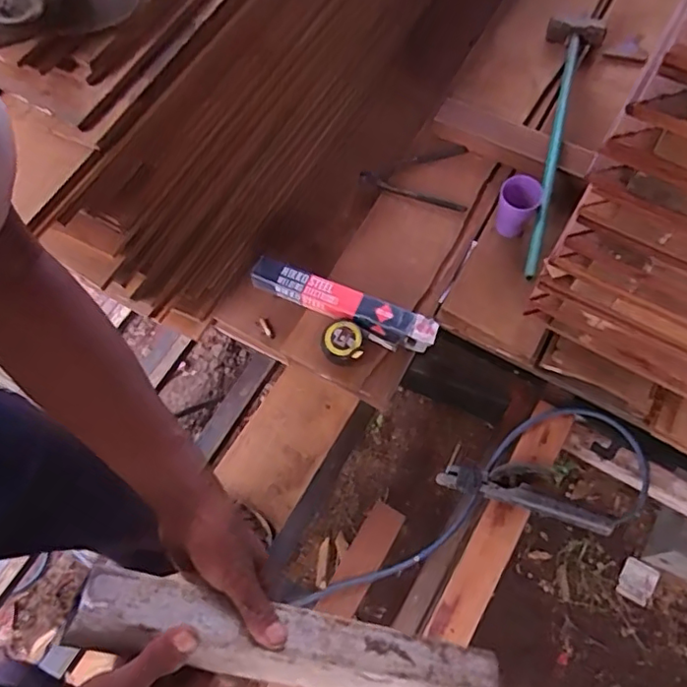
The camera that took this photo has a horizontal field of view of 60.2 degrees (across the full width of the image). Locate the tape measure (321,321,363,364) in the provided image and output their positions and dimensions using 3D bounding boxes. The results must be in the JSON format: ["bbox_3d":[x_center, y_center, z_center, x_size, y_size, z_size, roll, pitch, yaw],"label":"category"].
[{"bbox_3d":[-0.004,-0.004,1.032,0.073,0.051,0.074,-1,68,3],"label":"tape measure"}]

